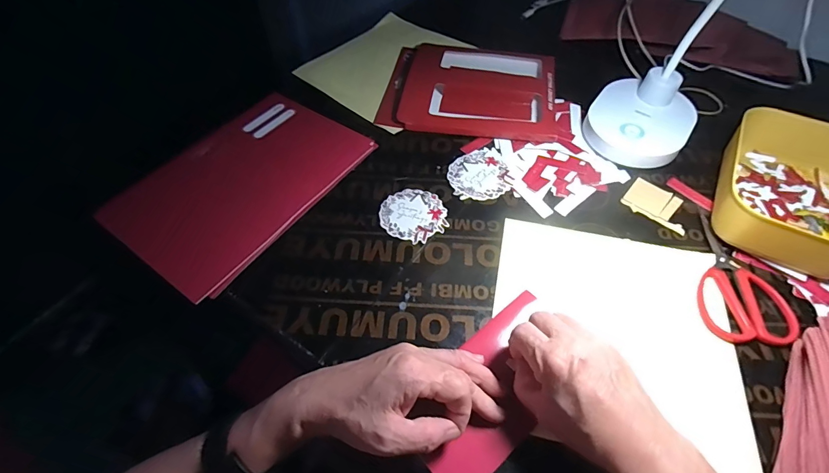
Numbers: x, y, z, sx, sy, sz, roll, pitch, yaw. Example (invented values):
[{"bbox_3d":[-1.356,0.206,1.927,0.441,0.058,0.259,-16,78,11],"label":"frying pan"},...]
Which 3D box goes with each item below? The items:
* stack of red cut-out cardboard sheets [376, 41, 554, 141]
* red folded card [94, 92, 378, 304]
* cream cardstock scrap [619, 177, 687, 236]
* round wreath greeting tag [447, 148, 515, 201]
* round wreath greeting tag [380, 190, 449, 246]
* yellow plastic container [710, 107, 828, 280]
[{"bbox_3d":[0.080,-0.220,0.575,0.238,0.024,0.194,8,54,7],"label":"stack of red cut-out cardboard sheets"},{"bbox_3d":[-0.198,-0.066,0.466,0.175,0.033,0.266,29,59,21],"label":"red folded card"},{"bbox_3d":[0.277,-0.038,0.453,0.068,0.004,0.053,30,60,22],"label":"cream cardstock scrap"},{"bbox_3d":[0.077,-0.076,0.483,0.073,0.004,0.080,-1,54,1],"label":"round wreath greeting tag"},{"bbox_3d":[-0.001,-0.026,0.449,0.072,0.004,0.072,-1,54,1],"label":"round wreath greeting tag"},{"bbox_3d":[0.412,-0.052,0.425,0.132,0.059,0.187,29,60,19],"label":"yellow plastic container"}]

